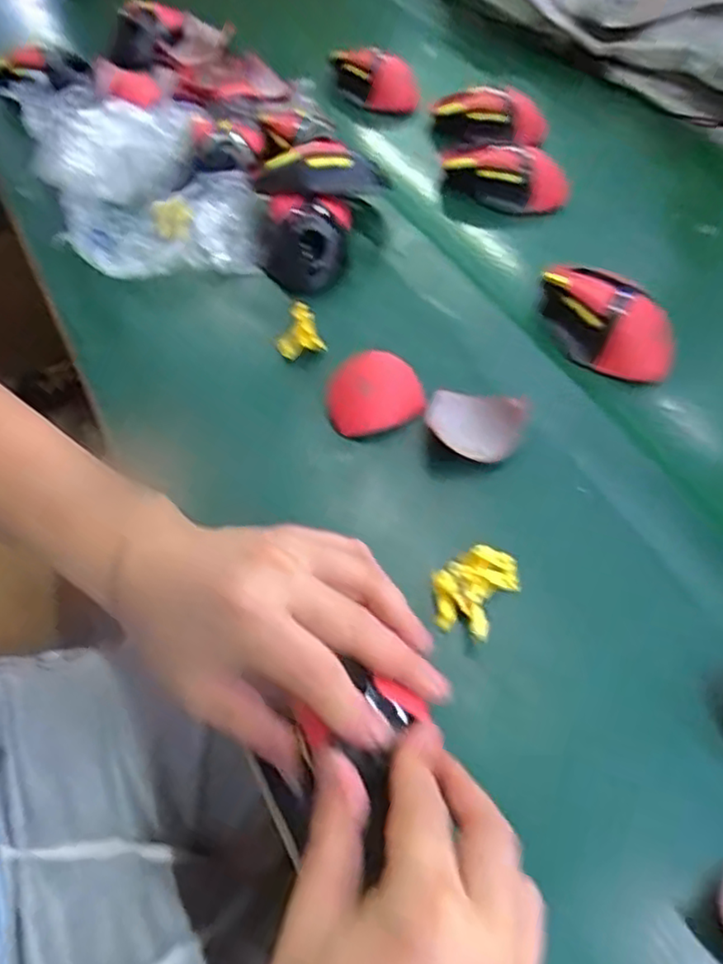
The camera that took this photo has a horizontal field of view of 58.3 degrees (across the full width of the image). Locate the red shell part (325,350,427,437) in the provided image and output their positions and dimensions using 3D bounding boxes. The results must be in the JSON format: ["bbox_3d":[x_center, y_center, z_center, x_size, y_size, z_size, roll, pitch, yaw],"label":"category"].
[{"bbox_3d":[0.009,-0.058,0.426,0.061,0.011,0.054,-8,76,4],"label":"red shell part"}]

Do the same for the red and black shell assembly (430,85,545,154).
[{"bbox_3d":[0.133,-0.391,0.700,0.112,0.057,0.074,34,59,21],"label":"red and black shell assembly"}]

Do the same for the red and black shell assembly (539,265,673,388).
[{"bbox_3d":[0.175,-0.115,0.478,0.061,0.043,0.115,-16,56,-14],"label":"red and black shell assembly"}]

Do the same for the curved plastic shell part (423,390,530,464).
[{"bbox_3d":[0.072,-0.038,0.414,0.062,0.015,0.046,15,54,9],"label":"curved plastic shell part"}]

